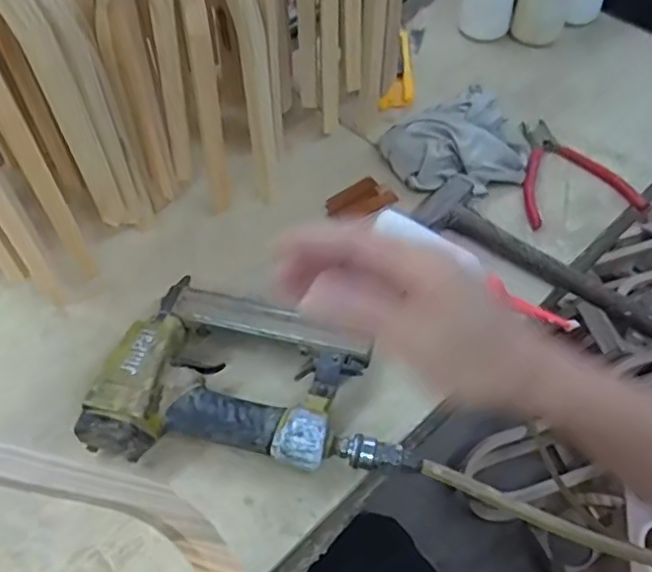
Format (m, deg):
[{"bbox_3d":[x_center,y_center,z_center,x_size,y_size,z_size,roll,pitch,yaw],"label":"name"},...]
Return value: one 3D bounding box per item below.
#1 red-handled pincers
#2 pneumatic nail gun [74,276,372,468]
[{"bbox_3d":[0.243,-0.127,0.621,0.117,0.022,0.146,-7,55,-6],"label":"red-handled pincers"},{"bbox_3d":[-0.070,0.078,0.457,0.166,0.056,0.147,18,56,11],"label":"pneumatic nail gun"}]

